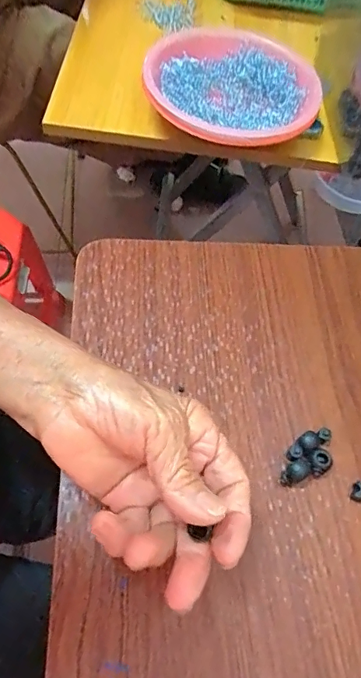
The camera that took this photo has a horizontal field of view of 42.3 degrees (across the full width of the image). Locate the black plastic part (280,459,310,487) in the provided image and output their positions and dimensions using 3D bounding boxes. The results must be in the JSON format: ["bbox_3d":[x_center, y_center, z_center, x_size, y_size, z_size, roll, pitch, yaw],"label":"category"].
[{"bbox_3d":[0.074,0.088,0.303,0.013,0.015,0.020,41,64,18],"label":"black plastic part"}]

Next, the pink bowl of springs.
[{"bbox_3d":[0.058,-0.284,0.520,0.190,0.035,0.209,2,59,-4],"label":"pink bowl of springs"}]

